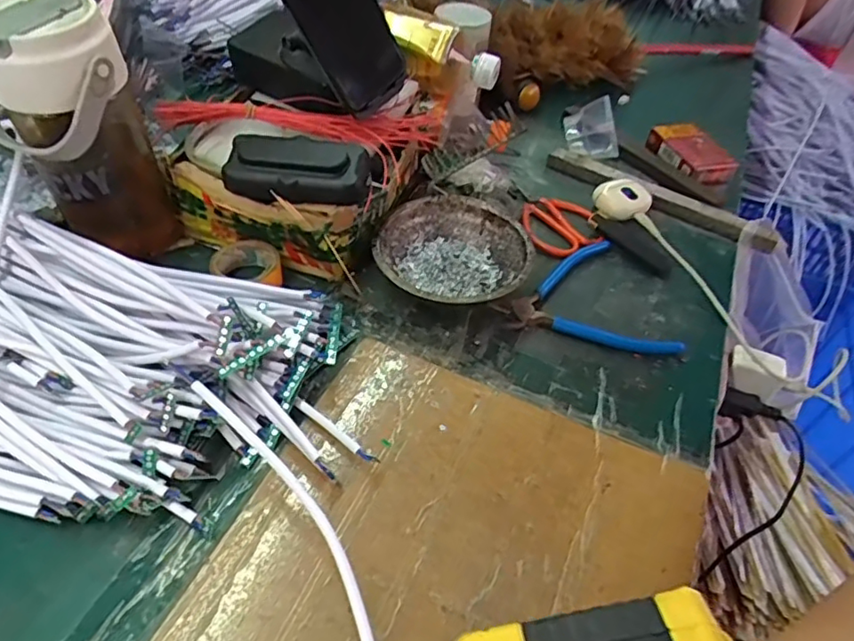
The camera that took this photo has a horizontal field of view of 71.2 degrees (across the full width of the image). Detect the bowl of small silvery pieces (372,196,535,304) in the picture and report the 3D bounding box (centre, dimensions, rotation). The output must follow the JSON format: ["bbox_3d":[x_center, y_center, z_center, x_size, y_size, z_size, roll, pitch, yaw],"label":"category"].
[{"bbox_3d":[0.020,-0.048,0.491,0.119,0.043,0.120,3,47,-4],"label":"bowl of small silvery pieces"}]

